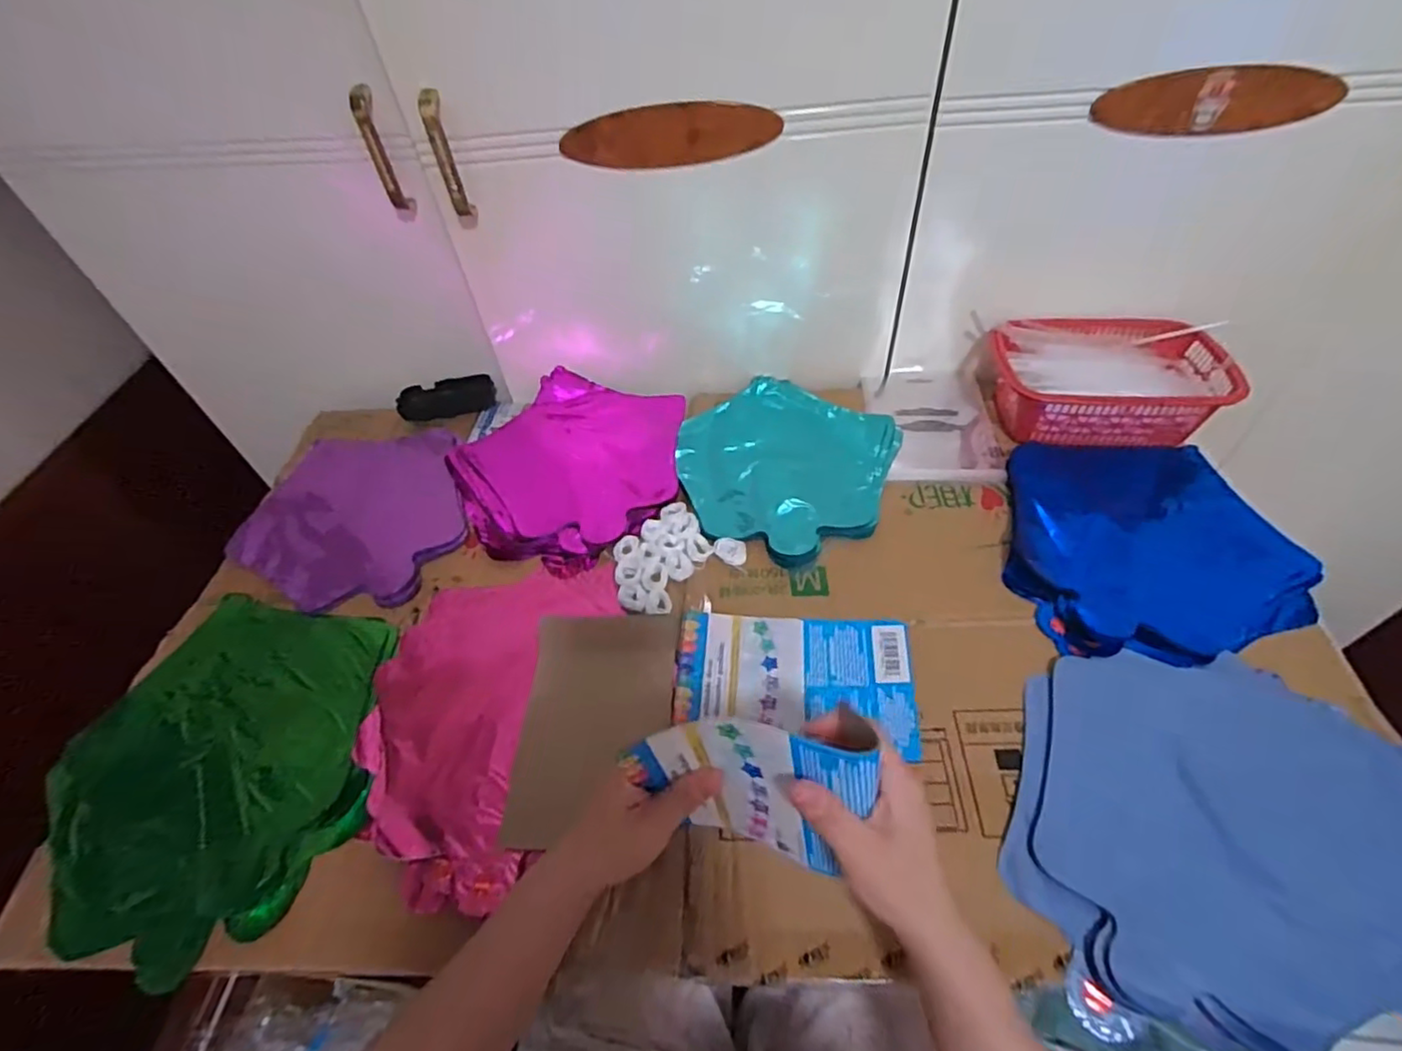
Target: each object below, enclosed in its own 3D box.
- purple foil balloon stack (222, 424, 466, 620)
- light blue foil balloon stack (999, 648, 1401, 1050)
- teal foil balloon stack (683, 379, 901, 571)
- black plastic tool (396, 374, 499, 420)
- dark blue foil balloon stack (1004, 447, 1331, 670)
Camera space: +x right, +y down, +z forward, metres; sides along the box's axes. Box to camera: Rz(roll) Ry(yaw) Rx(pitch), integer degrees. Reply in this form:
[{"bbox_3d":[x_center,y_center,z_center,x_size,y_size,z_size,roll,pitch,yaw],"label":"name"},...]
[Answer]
[{"bbox_3d":[-0.336,-0.020,0.651,0.216,0.018,0.220,19,55,19],"label":"purple foil balloon stack"},{"bbox_3d":[0.354,0.201,0.424,0.263,0.009,0.246,16,54,18],"label":"light blue foil balloon stack"},{"bbox_3d":[0.080,-0.067,0.657,0.215,0.016,0.225,20,55,20],"label":"teal foil balloon stack"},{"bbox_3d":[-0.305,-0.151,0.776,0.111,0.040,0.030,-12,51,-4],"label":"black plastic tool"},{"bbox_3d":[0.396,0.008,0.584,0.247,0.027,0.241,-9,51,-2],"label":"dark blue foil balloon stack"}]

